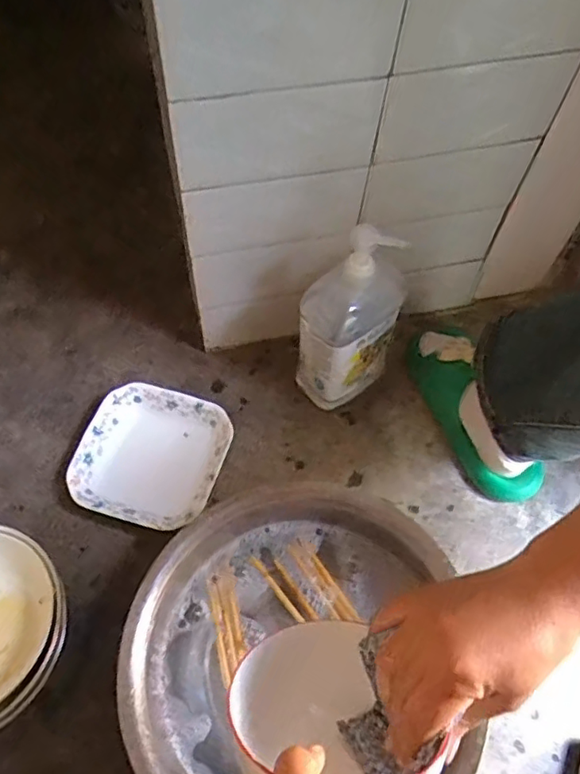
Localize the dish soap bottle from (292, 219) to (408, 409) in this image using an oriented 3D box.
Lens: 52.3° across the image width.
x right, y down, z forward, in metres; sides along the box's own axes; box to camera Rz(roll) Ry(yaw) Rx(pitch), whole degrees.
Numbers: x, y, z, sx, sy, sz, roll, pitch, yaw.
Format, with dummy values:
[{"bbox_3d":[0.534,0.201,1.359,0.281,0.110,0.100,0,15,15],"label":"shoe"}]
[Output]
[{"bbox_3d":[0.075,-0.075,0.714,0.109,0.280,0.077,-33,67,-19],"label":"dish soap bottle"}]

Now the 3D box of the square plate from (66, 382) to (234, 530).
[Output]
[{"bbox_3d":[-0.176,0.090,0.749,0.179,0.050,0.169,17,61,7],"label":"square plate"}]

